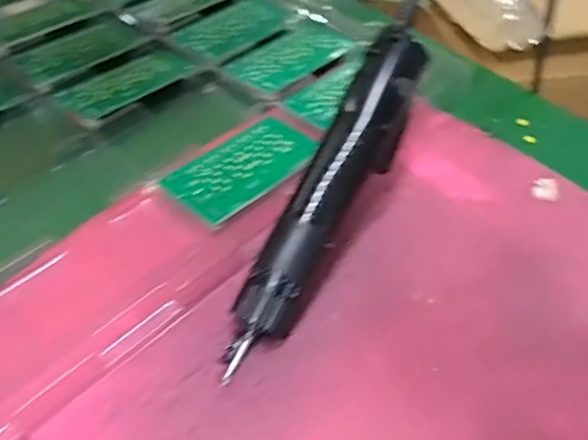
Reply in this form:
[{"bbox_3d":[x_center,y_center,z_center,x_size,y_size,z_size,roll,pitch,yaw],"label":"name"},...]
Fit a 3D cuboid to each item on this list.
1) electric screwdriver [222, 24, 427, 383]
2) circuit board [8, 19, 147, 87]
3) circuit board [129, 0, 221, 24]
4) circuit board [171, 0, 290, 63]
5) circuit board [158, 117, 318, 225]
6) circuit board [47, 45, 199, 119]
[{"bbox_3d":[0.020,-0.016,0.330,0.034,0.030,0.215,25,78,18],"label":"electric screwdriver"},{"bbox_3d":[-0.183,-0.146,0.492,0.054,0.004,0.105,38,58,26],"label":"circuit board"},{"bbox_3d":[-0.105,-0.210,0.552,0.093,0.006,0.047,-35,60,-27],"label":"circuit board"},{"bbox_3d":[-0.053,-0.176,0.519,0.060,0.004,0.105,34,56,23],"label":"circuit board"},{"bbox_3d":[-0.033,-0.038,0.396,0.062,0.004,0.105,33,54,29],"label":"circuit board"},{"bbox_3d":[-0.133,-0.111,0.460,0.049,0.004,0.103,38,58,26],"label":"circuit board"}]

